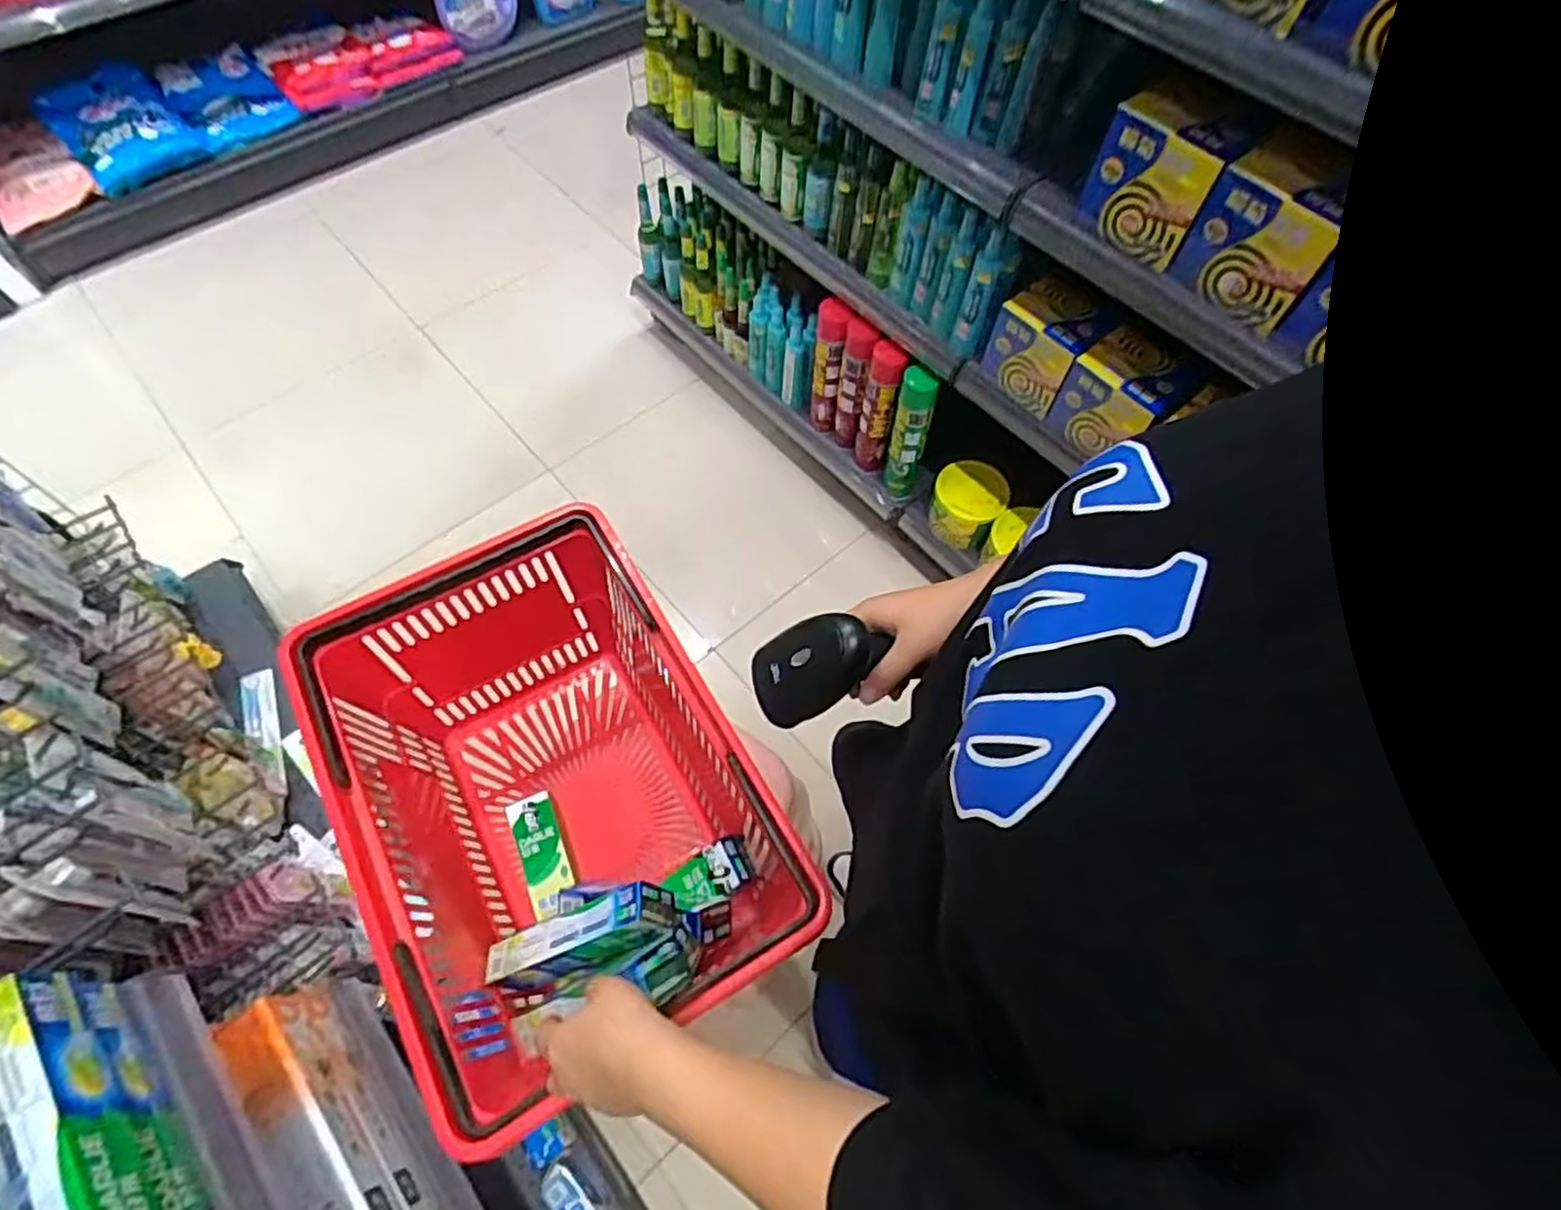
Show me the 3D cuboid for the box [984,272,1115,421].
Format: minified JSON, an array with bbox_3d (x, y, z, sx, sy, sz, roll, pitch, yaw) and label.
[{"bbox_3d":[0.392,-0.384,1.079,0.105,0.127,0.129,-36,69,-19],"label":"box"}]

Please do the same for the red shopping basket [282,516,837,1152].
[{"bbox_3d":[-0.217,0.199,0.735,0.325,0.259,0.461,-28,67,-16],"label":"red shopping basket"}]

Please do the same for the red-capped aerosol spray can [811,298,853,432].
[{"bbox_3d":[0.091,-0.446,1.408,0.053,0.296,0.061,-2,62,-3],"label":"red-capped aerosol spray can"}]

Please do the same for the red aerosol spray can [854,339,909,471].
[{"bbox_3d":[0.180,-0.354,1.367,0.055,0.308,0.052,1,62,-2],"label":"red aerosol spray can"}]

